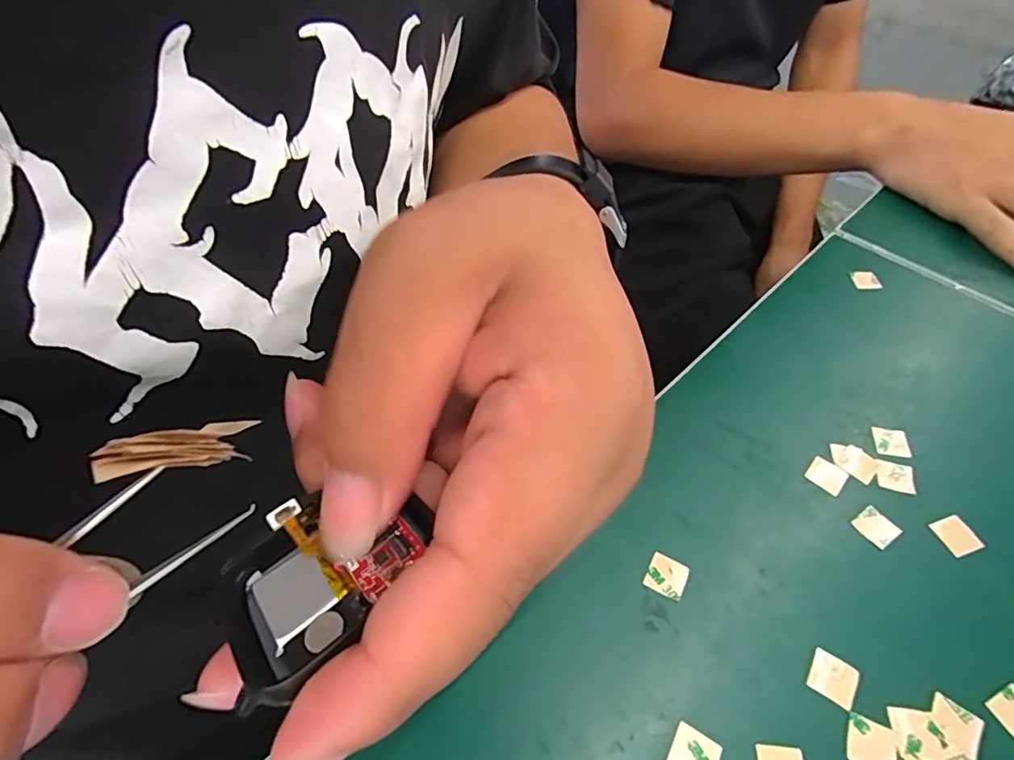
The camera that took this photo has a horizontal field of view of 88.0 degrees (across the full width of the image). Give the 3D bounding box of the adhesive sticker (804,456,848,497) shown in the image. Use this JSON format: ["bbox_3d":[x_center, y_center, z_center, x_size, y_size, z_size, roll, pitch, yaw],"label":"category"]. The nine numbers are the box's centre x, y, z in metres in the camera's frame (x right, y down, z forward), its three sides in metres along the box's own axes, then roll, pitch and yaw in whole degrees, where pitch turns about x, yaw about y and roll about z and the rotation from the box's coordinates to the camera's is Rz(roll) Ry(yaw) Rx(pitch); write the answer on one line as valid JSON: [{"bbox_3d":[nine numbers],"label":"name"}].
[{"bbox_3d":[0.148,0.044,0.244,0.015,0.004,0.014,34,67,29],"label":"adhesive sticker"}]

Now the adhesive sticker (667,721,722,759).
[{"bbox_3d":[0.064,0.129,0.179,0.015,0.004,0.015,26,61,19],"label":"adhesive sticker"}]

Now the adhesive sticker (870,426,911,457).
[{"bbox_3d":[0.185,0.030,0.254,0.015,0.004,0.015,6,62,11],"label":"adhesive sticker"}]

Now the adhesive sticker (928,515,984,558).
[{"bbox_3d":[0.193,0.066,0.224,0.015,0.004,0.016,-14,53,-11],"label":"adhesive sticker"}]

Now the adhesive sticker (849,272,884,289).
[{"bbox_3d":[0.222,-0.062,0.324,0.015,0.005,0.012,-2,52,-2],"label":"adhesive sticker"}]

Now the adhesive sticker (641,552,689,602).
[{"bbox_3d":[0.066,0.081,0.216,0.016,0.004,0.015,23,64,21],"label":"adhesive sticker"}]

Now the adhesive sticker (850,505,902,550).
[{"bbox_3d":[0.160,0.063,0.227,0.015,0.004,0.015,-28,57,-20],"label":"adhesive sticker"}]

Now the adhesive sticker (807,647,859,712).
[{"bbox_3d":[0.120,0.110,0.193,0.016,0.004,0.015,31,64,20],"label":"adhesive sticker"}]

